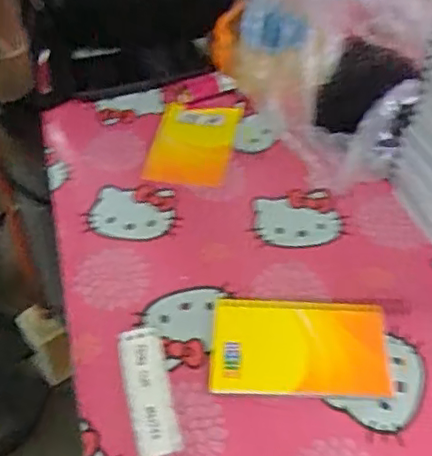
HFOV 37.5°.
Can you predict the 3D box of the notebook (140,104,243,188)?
[{"bbox_3d":[-0.026,-0.088,0.679,0.086,0.006,0.123,6,50,10],"label":"notebook"}]

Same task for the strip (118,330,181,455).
[{"bbox_3d":[-0.051,0.119,0.471,0.031,0.006,0.105,-12,45,-8],"label":"strip"}]

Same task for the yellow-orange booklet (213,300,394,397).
[{"bbox_3d":[0.063,0.090,0.483,0.131,0.010,0.080,1,45,3],"label":"yellow-orange booklet"}]

